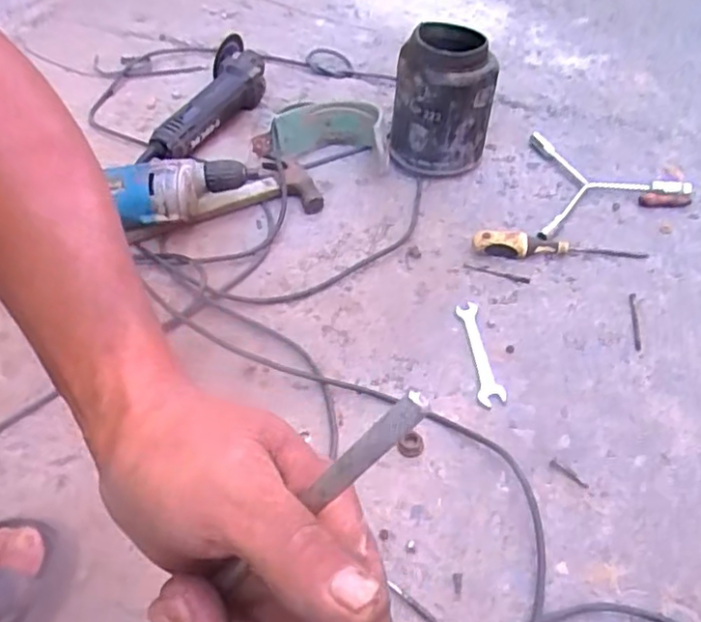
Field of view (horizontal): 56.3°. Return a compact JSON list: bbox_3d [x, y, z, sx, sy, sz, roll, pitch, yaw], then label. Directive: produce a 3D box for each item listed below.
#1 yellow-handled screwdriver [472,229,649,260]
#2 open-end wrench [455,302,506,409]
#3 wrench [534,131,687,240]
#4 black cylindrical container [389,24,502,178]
[{"bbox_3d":[0.262,-0.086,0.823,0.208,0.032,0.032,0,48,1],"label":"yellow-handled screwdriver"},{"bbox_3d":[0.143,0.045,0.725,0.027,0.010,0.139,-4,48,-3],"label":"open-end wrench"},{"bbox_3d":[0.358,-0.169,0.899,0.201,0.021,0.222,5,48,6],"label":"wrench"},{"bbox_3d":[0.129,-0.290,0.925,0.133,0.173,0.137,-1,48,1],"label":"black cylindrical container"}]

